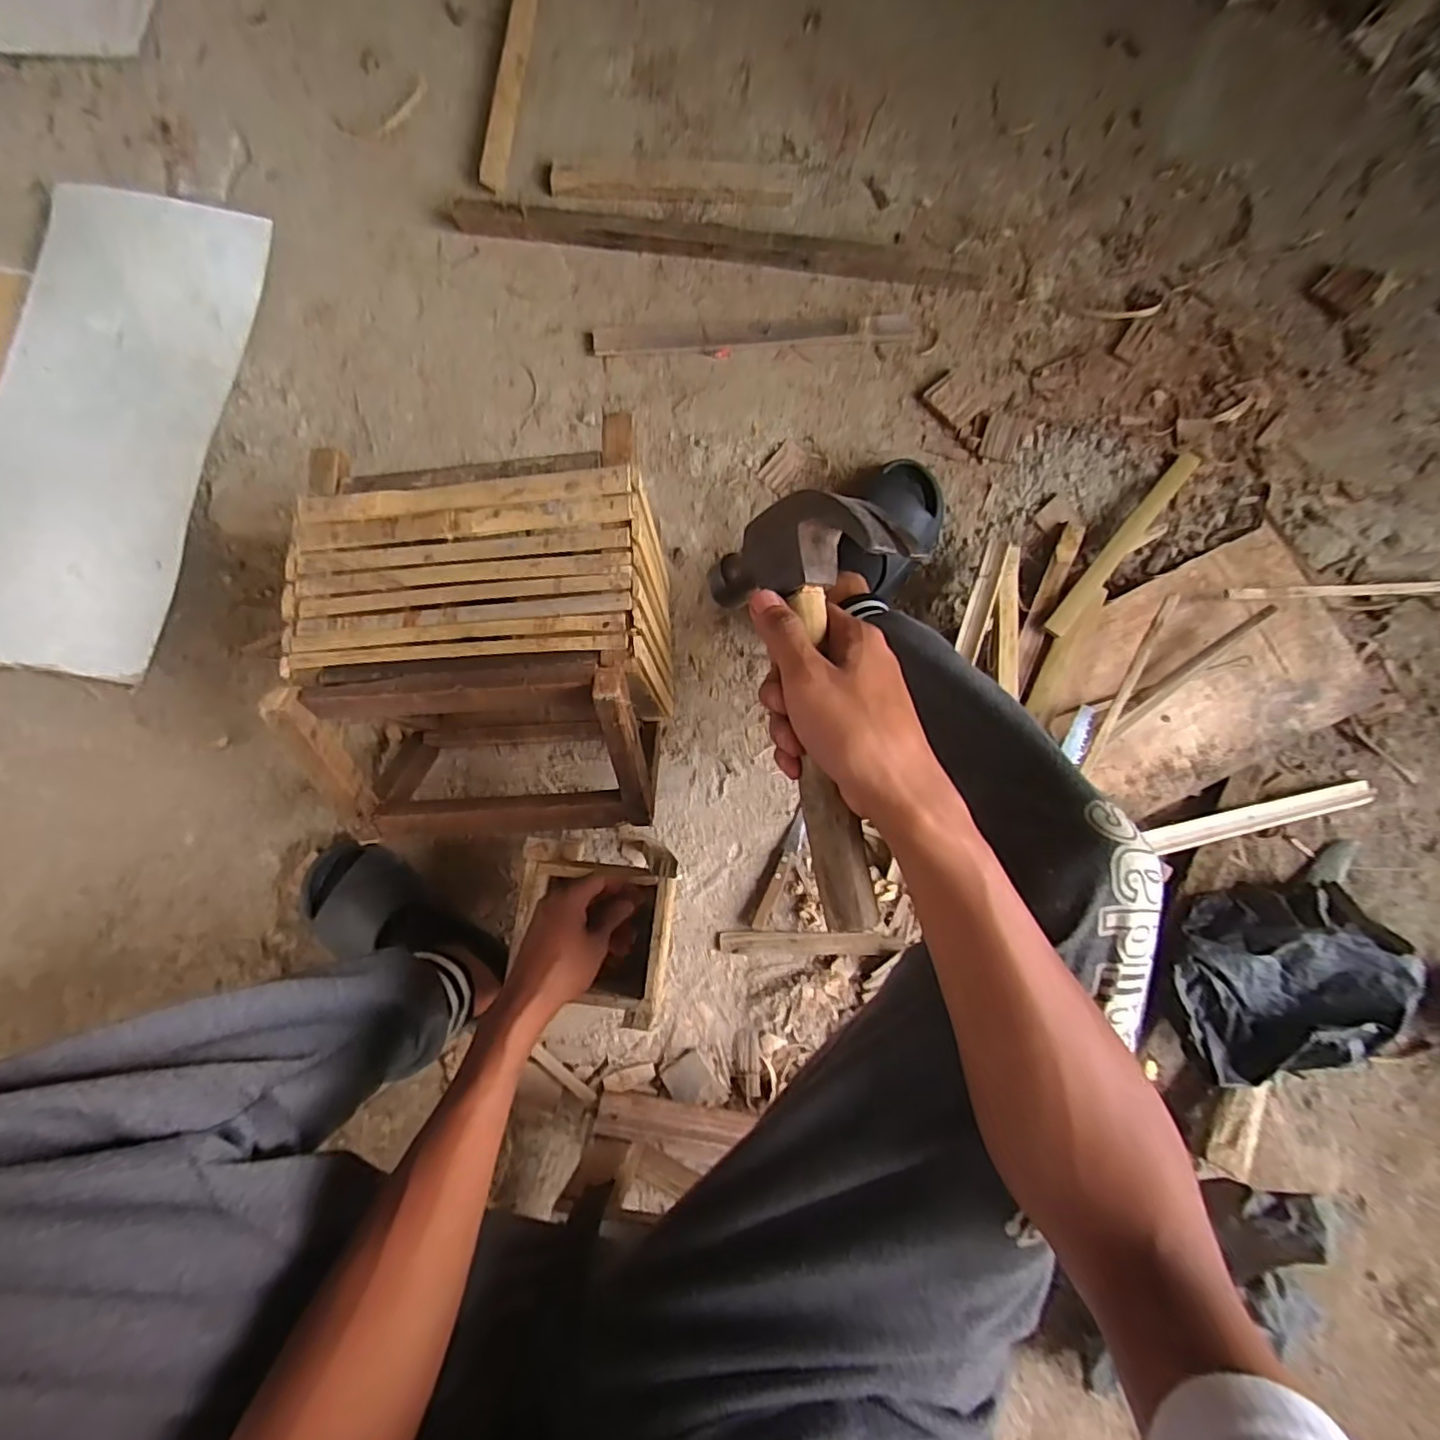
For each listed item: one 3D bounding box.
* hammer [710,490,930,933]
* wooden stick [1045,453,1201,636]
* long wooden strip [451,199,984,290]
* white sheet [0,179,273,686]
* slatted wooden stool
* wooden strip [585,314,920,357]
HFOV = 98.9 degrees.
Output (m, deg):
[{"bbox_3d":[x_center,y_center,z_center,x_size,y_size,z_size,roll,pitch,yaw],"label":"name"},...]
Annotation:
[{"bbox_3d":[0.057,-0.010,0.303,0.030,0.113,0.212,-4,74,-36],"label":"hammer"},{"bbox_3d":[0.469,-0.205,0.714,0.024,0.014,0.282,39,84,5],"label":"wooden stick"},{"bbox_3d":[-0.004,-0.598,0.775,0.655,0.035,0.025,7,82,1],"label":"long wooden strip"},{"bbox_3d":[-0.751,-0.347,0.736,0.269,0.057,0.577,10,82,1],"label":"white sheet"},{"bbox_3d":[-0.211,-0.062,0.604,0.302,0.217,0.330,-3,82,0],"label":"slatted wooden stool"},{"bbox_3d":[0.042,-0.479,0.762,0.402,0.014,0.039,-4,82,0],"label":"wooden strip"}]

